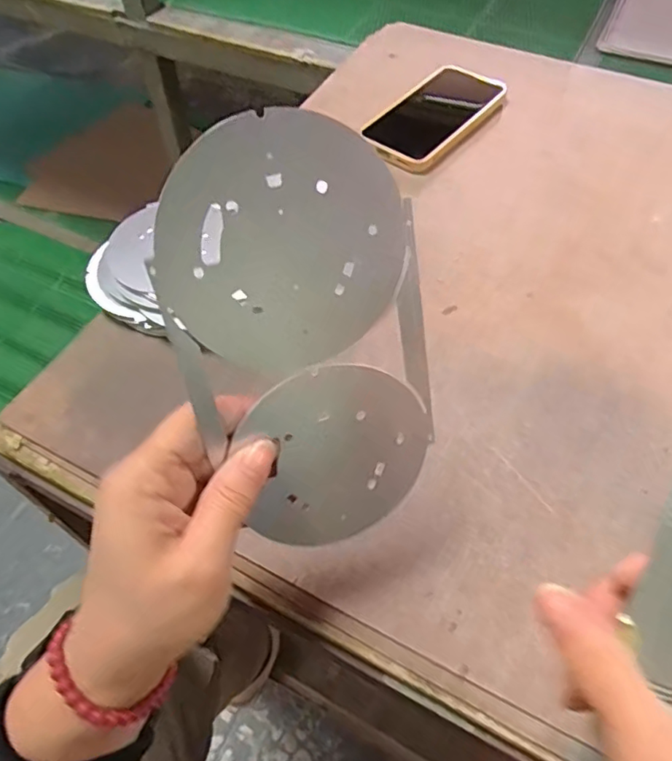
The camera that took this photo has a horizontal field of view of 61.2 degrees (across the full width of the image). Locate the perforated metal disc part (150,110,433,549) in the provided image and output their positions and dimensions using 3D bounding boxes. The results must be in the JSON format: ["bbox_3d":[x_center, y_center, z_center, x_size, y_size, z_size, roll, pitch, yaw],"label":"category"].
[{"bbox_3d":[-0.009,-0.007,0.236,0.101,0.184,0.005,-17,30,-14],"label":"perforated metal disc part"}]

